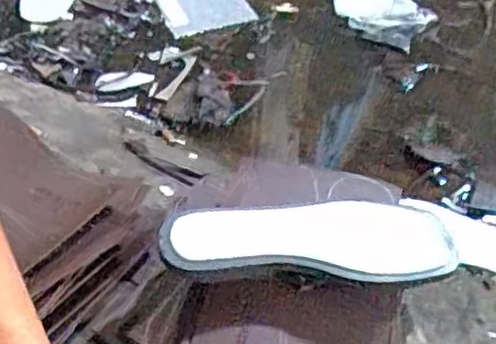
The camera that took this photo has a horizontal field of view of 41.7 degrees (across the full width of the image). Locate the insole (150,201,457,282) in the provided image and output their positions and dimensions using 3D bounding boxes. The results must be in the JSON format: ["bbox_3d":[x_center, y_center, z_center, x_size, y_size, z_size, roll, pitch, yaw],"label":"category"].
[{"bbox_3d":[0.049,0.052,0.531,0.230,0.016,0.071,3,49,0],"label":"insole"}]

